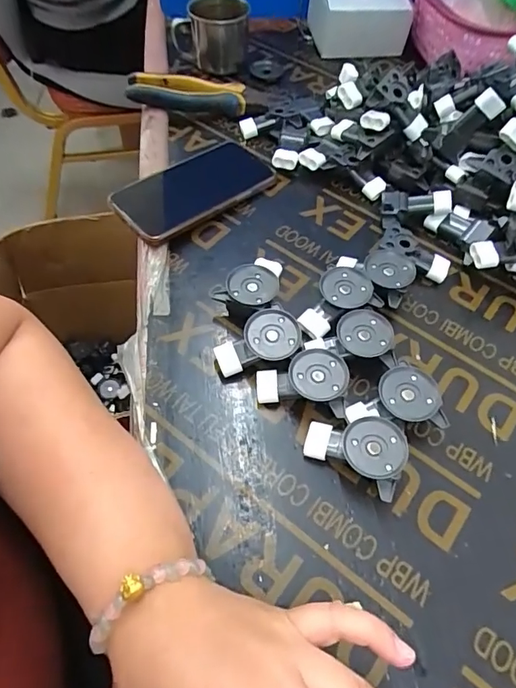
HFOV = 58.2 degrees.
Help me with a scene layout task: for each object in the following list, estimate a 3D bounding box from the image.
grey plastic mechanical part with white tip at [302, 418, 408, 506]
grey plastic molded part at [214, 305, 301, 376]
[{"bbox_3d":[0.067,0.073,0.323,0.064,0.031,0.045,24,58,12],"label":"grey plastic mechanical part with white tip"},{"bbox_3d":[0.000,-0.001,0.365,0.065,0.032,0.042,-6,57,-7],"label":"grey plastic molded part"}]

